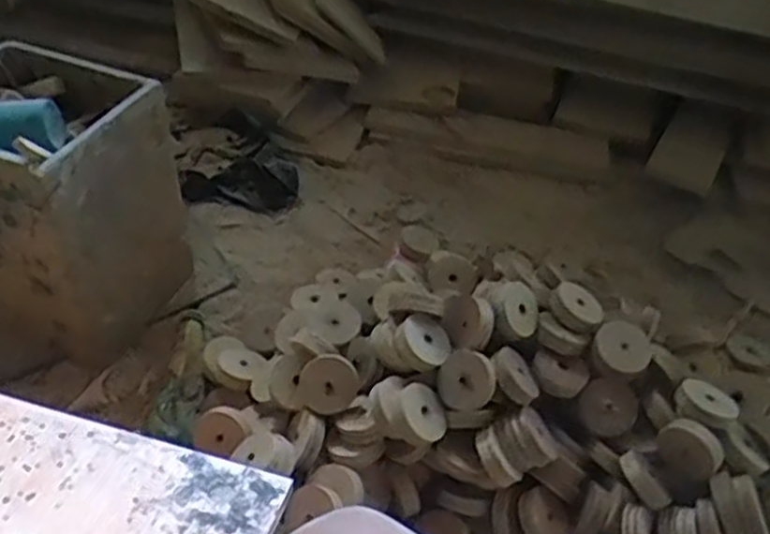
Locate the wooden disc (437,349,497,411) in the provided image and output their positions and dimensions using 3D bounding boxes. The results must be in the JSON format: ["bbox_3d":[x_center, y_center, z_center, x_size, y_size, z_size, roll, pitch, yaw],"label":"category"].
[{"bbox_3d":[0.084,0.119,0.784,0.062,0.063,0.014,31,7,29],"label":"wooden disc"}]

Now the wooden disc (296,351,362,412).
[{"bbox_3d":[-0.061,0.124,0.797,0.064,0.010,0.059,-2,80,12],"label":"wooden disc"}]

